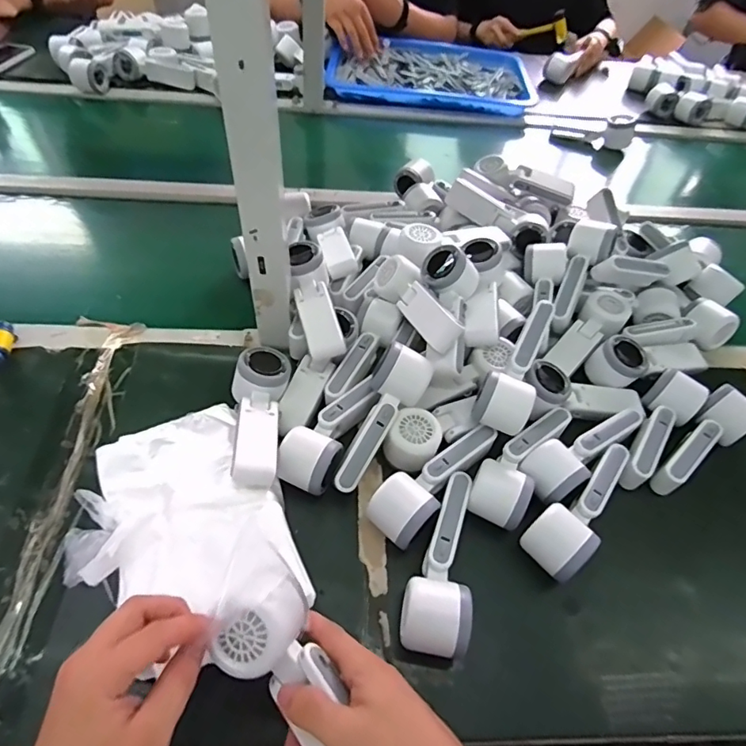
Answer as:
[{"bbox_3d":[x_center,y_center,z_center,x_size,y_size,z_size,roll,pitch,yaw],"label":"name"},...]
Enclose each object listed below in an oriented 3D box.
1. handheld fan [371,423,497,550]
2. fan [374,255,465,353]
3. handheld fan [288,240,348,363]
[{"bbox_3d":[0.062,0.108,0.517,0.053,0.058,0.163,36,57,21],"label":"handheld fan"},{"bbox_3d":[0.054,-0.083,0.606,0.046,0.049,0.154,-25,60,-21],"label":"fan"},{"bbox_3d":[-0.068,-0.087,0.592,0.053,0.038,0.159,-10,69,8],"label":"handheld fan"}]

